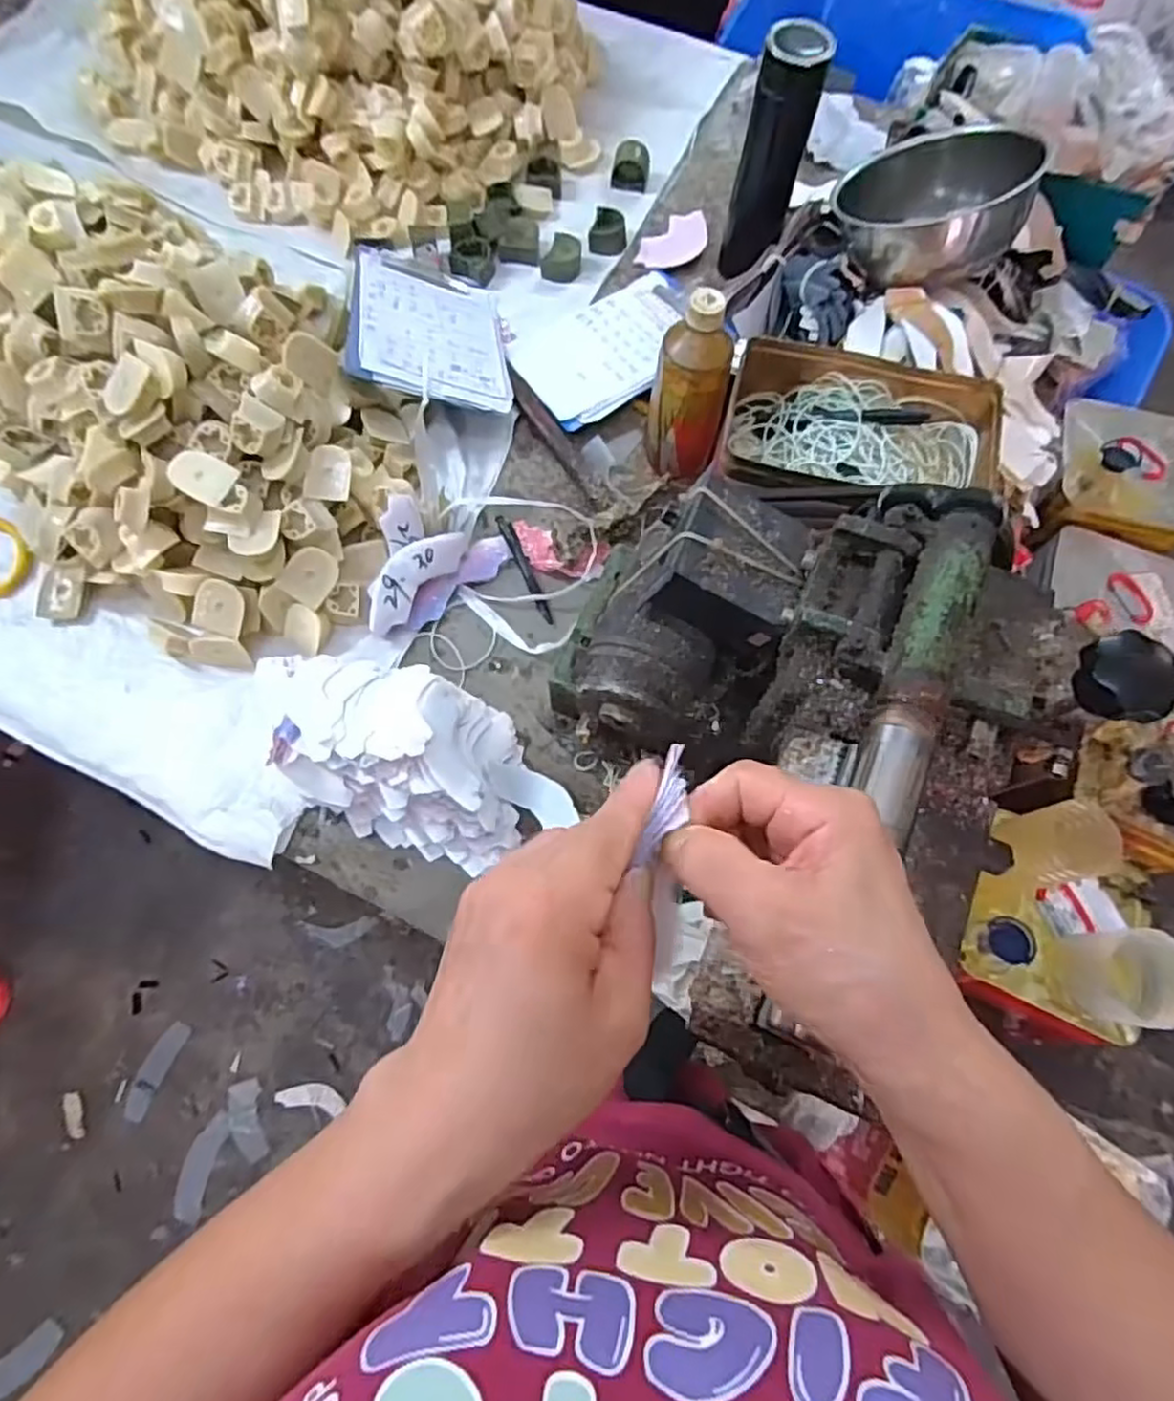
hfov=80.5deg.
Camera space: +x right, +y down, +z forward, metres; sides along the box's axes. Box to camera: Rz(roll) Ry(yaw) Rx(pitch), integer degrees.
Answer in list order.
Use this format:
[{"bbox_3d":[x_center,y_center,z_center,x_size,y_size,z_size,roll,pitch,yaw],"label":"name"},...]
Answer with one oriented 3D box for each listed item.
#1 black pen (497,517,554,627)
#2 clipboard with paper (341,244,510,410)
[{"bbox_3d":[-0.063,-0.133,0.688,0.011,0.012,0.131,-22,73,-9],"label":"black pen"},{"bbox_3d":[-0.164,-0.393,0.732,0.162,0.012,0.204,4,62,-24],"label":"clipboard with paper"}]

